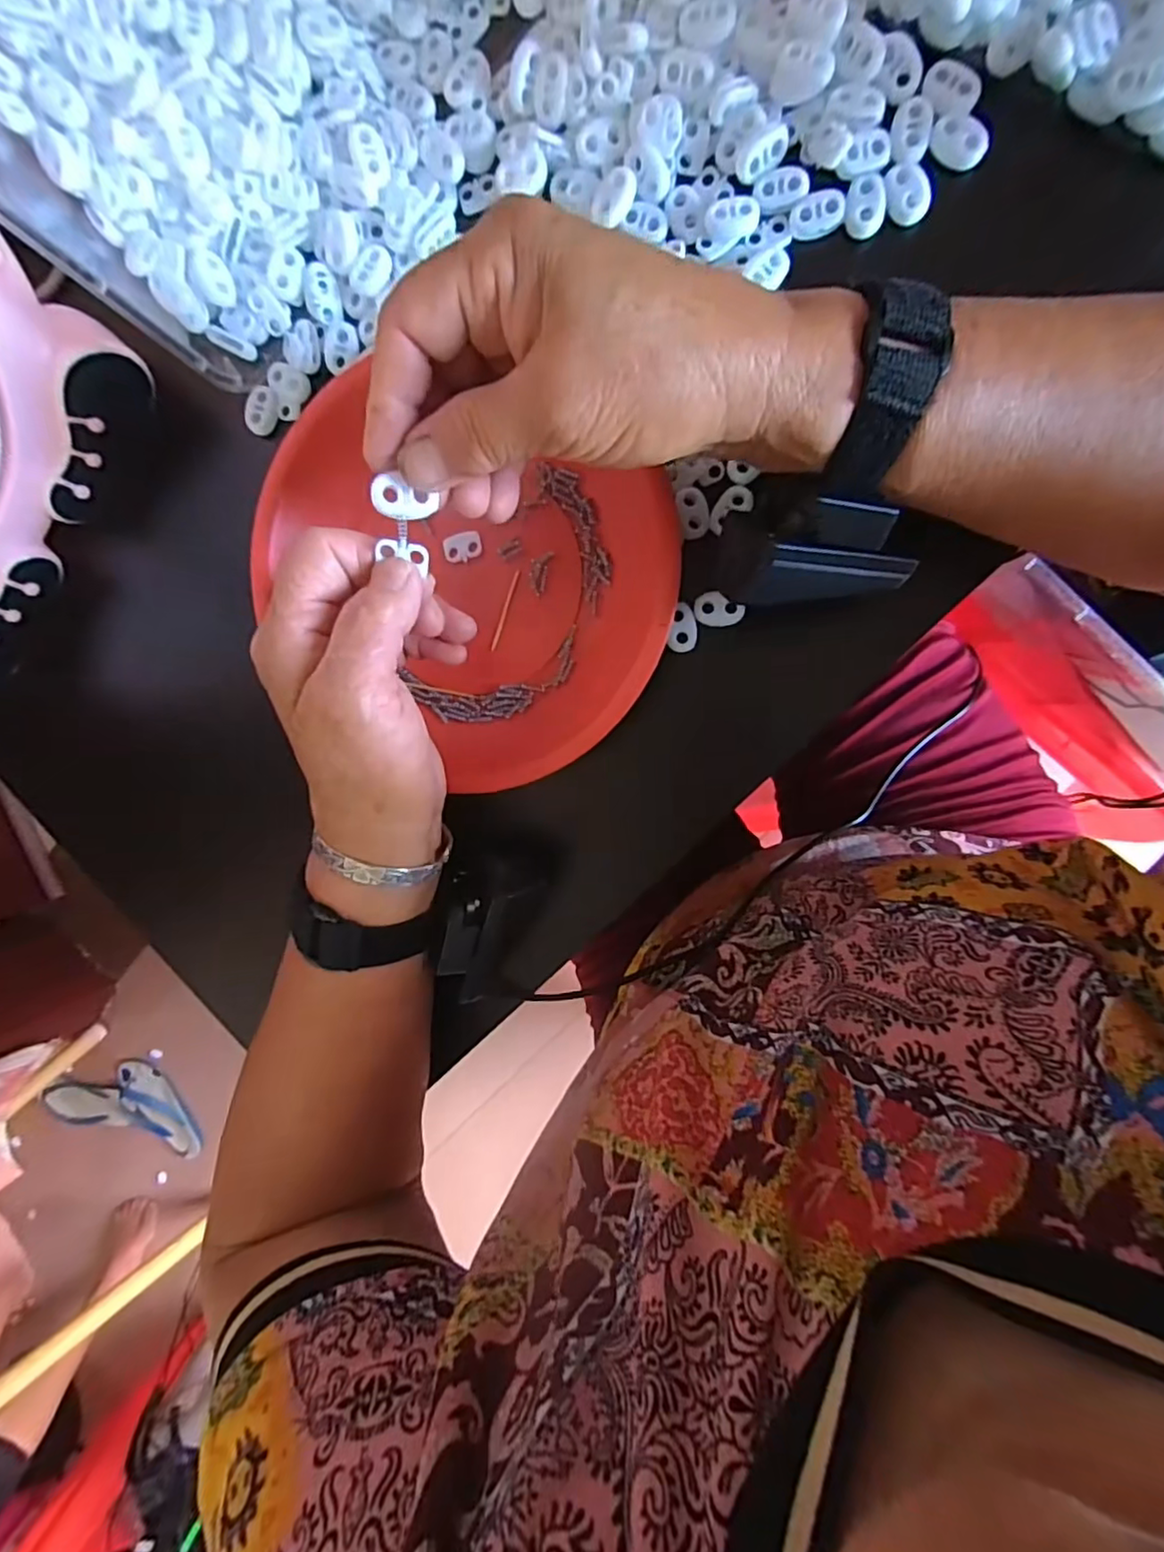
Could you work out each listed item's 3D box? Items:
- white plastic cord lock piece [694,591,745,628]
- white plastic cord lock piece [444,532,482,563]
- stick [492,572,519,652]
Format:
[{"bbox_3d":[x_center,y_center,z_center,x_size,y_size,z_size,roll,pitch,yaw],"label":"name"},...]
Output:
[{"bbox_3d":[0.063,-0.076,0.277,0.022,0.006,0.015,-2,95,9],"label":"white plastic cord lock piece"},{"bbox_3d":[-0.057,-0.110,0.292,0.018,0.004,0.013,-12,93,9],"label":"white plastic cord lock piece"},{"bbox_3d":[-0.037,-0.080,0.294,0.004,0.004,0.038,21,98,6],"label":"stick"}]

